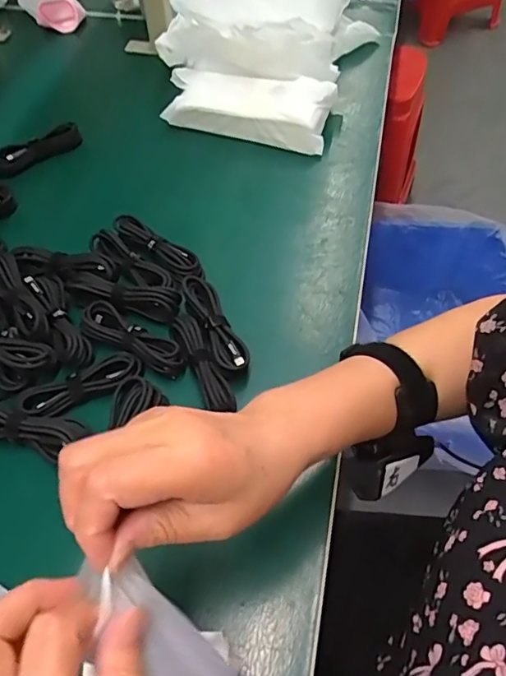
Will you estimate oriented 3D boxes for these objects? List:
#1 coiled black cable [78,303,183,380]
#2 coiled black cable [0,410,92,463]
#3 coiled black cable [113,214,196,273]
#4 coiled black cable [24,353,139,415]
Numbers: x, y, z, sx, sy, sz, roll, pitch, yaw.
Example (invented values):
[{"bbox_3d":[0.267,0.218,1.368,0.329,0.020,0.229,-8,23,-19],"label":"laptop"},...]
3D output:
[{"bbox_3d":[-0.110,-0.001,0.475,0.107,0.021,0.034,21,59,16],"label":"coiled black cable"},{"bbox_3d":[-0.191,0.072,0.422,0.108,0.018,0.031,10,57,9],"label":"coiled black cable"},{"bbox_3d":[-0.100,-0.097,0.530,0.107,0.011,0.023,32,63,21],"label":"coiled black cable"},{"bbox_3d":[-0.146,0.039,0.446,0.101,0.021,0.031,-20,57,-11],"label":"coiled black cable"}]

